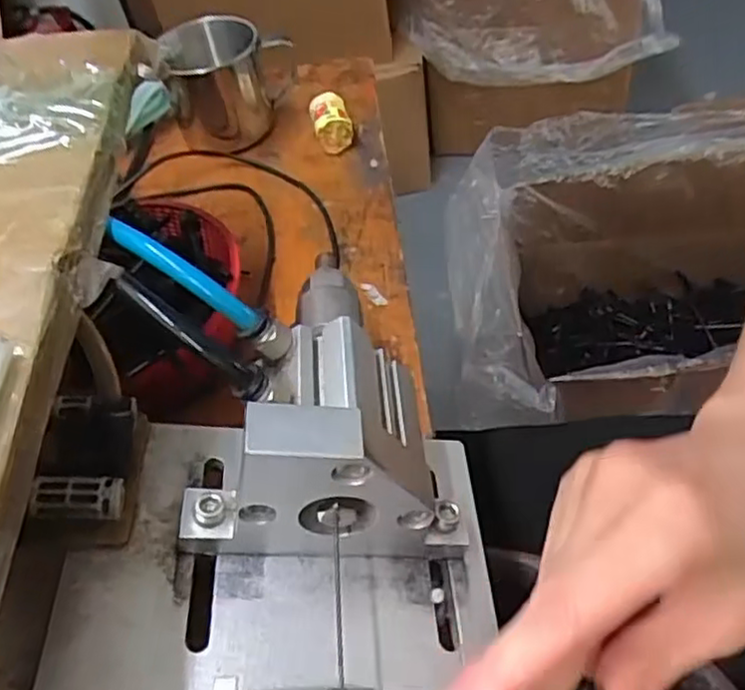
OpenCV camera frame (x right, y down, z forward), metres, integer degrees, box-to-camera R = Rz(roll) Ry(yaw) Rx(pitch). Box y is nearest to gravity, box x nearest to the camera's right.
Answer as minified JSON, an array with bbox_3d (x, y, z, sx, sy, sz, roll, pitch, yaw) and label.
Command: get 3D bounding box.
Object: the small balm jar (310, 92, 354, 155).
[{"bbox_3d":[-0.028,-0.152,0.482,0.024,0.028,0.031,-17,49,-4],"label":"small balm jar"}]

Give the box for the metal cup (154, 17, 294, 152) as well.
[{"bbox_3d":[-0.097,-0.183,0.488,0.092,0.073,0.065,-16,49,-3],"label":"metal cup"}]

